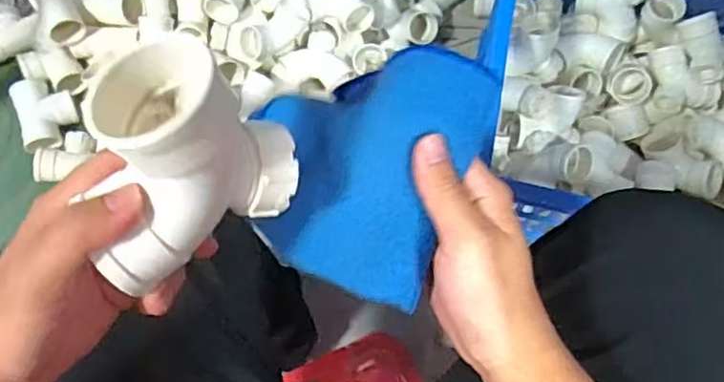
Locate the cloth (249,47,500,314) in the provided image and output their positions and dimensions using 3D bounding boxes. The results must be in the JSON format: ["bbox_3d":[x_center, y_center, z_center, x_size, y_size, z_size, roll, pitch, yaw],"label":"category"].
[{"bbox_3d":[0.012,-0.005,0.365,0.135,0.040,0.130,-11,92,17],"label":"cloth"}]

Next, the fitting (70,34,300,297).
[{"bbox_3d":[-0.082,-0.016,0.279,0.096,0.072,0.071,-33,75,-11],"label":"fitting"}]

